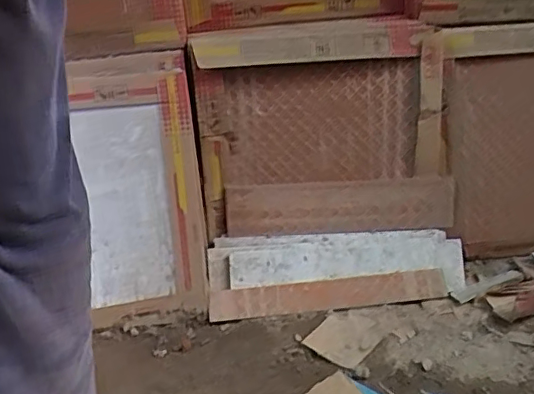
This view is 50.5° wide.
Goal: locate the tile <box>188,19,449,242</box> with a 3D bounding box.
[{"bbox_3d":[0.130,-0.152,1.305,0.580,0.466,0.103,-6,10,-8],"label":"tile"}]

